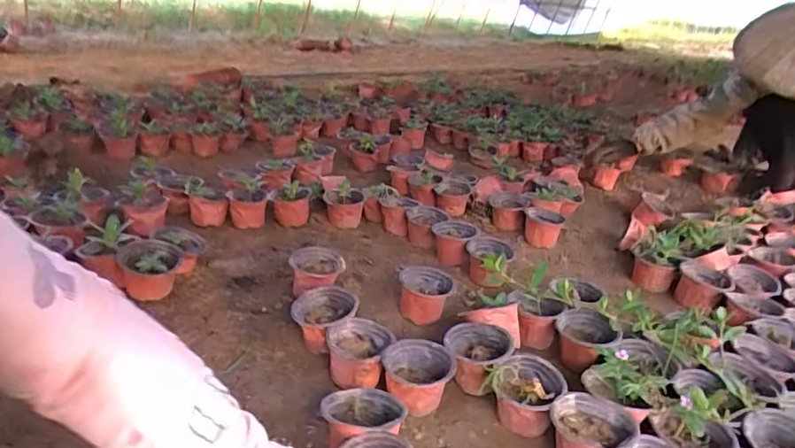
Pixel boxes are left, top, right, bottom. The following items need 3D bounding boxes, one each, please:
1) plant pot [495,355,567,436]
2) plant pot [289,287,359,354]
[{"bbox_3d":[0.179,0.239,0.711,0.080,0.078,0.101,18,26,28],"label":"plant pot"},{"bbox_3d":[-0.115,0.151,0.824,0.099,0.077,0.102,4,23,-2],"label":"plant pot"}]

